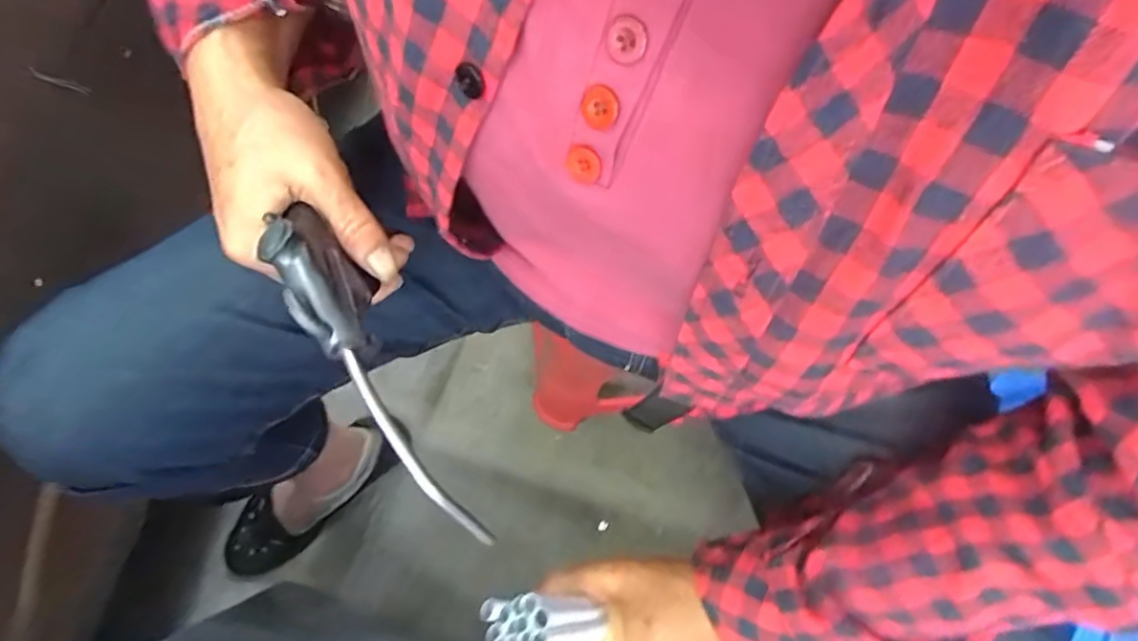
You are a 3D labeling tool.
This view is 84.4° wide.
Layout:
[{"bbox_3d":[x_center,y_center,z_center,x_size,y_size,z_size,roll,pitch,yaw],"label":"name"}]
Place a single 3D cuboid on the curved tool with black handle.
[{"bbox_3d":[-0.082,0.024,0.267,0.026,0.042,0.159,-29,87,-8],"label":"curved tool with black handle"}]

